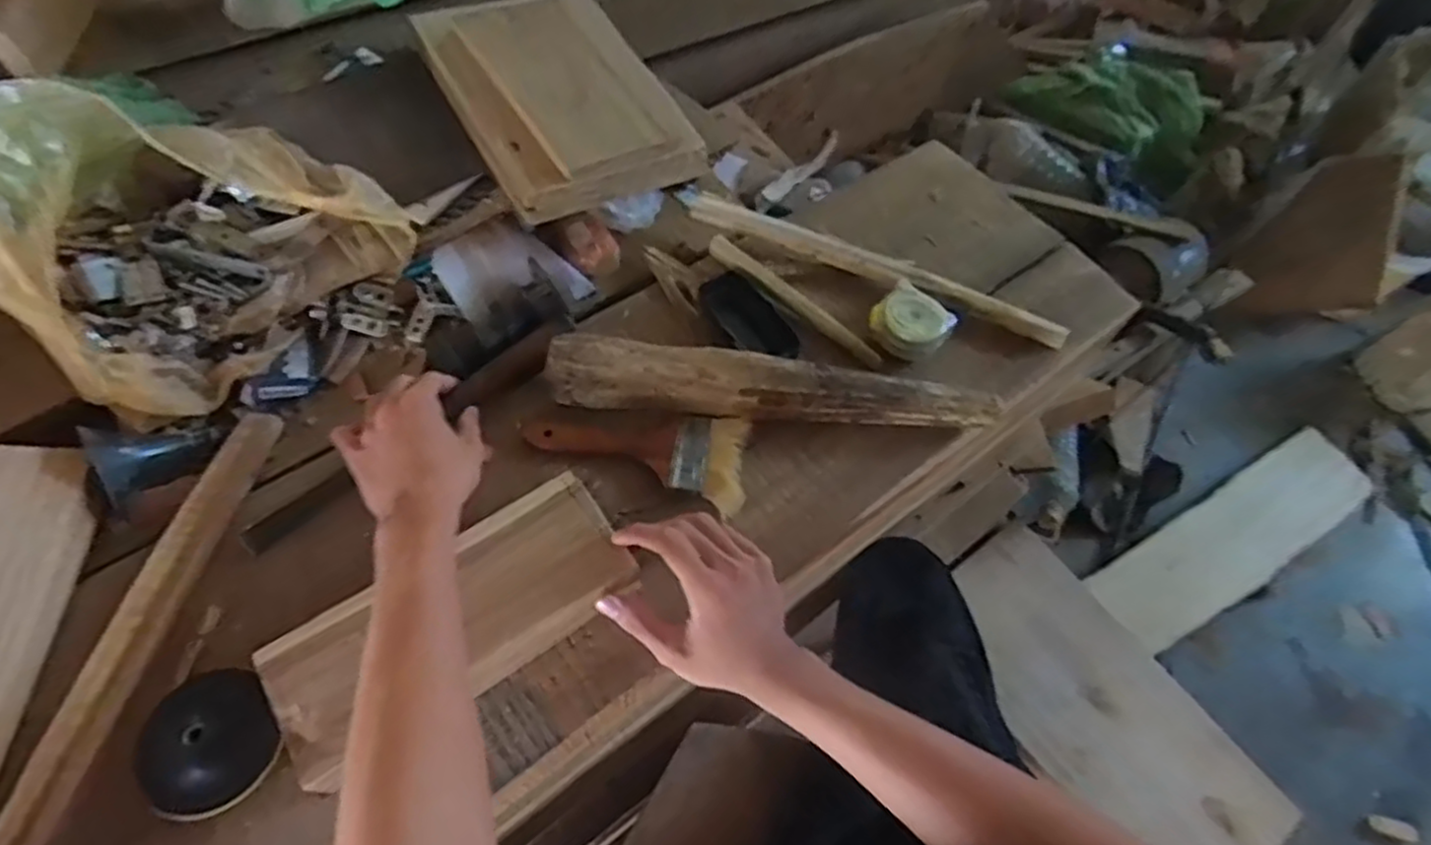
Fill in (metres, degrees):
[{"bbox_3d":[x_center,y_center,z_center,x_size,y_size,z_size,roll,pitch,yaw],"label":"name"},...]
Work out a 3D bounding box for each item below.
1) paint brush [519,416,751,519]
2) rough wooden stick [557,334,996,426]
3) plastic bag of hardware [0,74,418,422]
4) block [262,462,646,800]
[{"bbox_3d":[-0.066,0.024,0.584,0.180,0.019,0.081,6,60,-1],"label":"paint brush"},{"bbox_3d":[0.049,-0.027,0.606,0.369,0.048,0.047,5,60,-1],"label":"rough wooden stick"},{"bbox_3d":[-0.463,-0.170,0.571,0.316,0.154,0.262,28,62,12],"label":"plastic bag of hardware"},{"bbox_3d":[-0.175,0.129,0.481,0.235,0.024,0.109,-29,66,-18],"label":"block"}]

